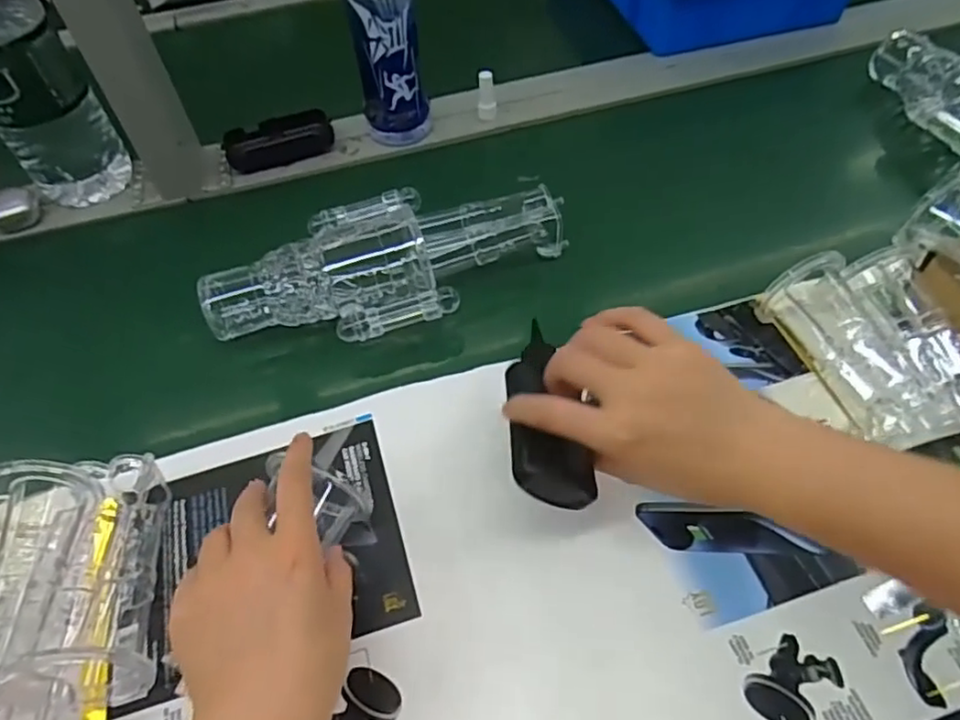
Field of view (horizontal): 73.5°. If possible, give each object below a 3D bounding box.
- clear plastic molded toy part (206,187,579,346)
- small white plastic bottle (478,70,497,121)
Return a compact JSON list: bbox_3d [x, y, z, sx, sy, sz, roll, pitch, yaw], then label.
[{"bbox_3d":[-0.073,-0.081,0.531,0.290,0.060,0.117,-15,55,-8],"label":"clear plastic molded toy part"},{"bbox_3d":[0.007,-0.282,0.690,0.019,0.052,0.016,1,54,4],"label":"small white plastic bottle"}]

